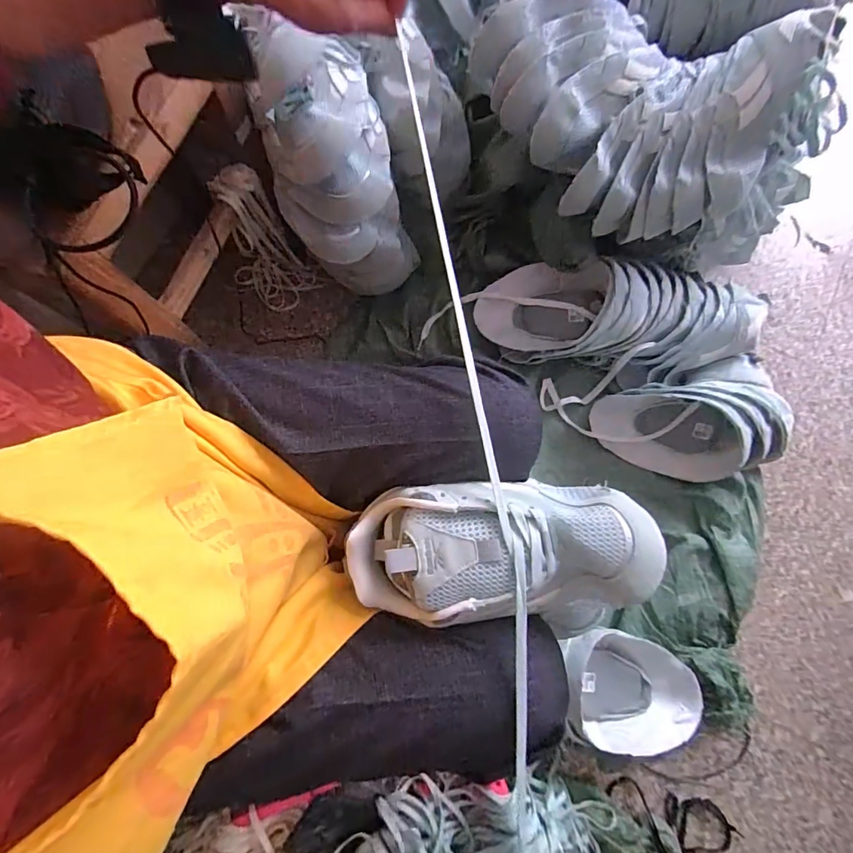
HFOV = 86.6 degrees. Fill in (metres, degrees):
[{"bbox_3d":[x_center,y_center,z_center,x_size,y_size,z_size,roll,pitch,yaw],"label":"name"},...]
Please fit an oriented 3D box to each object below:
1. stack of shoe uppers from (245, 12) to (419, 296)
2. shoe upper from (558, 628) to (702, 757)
[{"bbox_3d":[-0.123,-0.335,0.648,0.160,0.298,0.166,-25,79,-6],"label":"stack of shoe uppers"},{"bbox_3d":[0.295,0.380,0.639,0.224,0.073,0.152,13,78,2],"label":"shoe upper"}]

